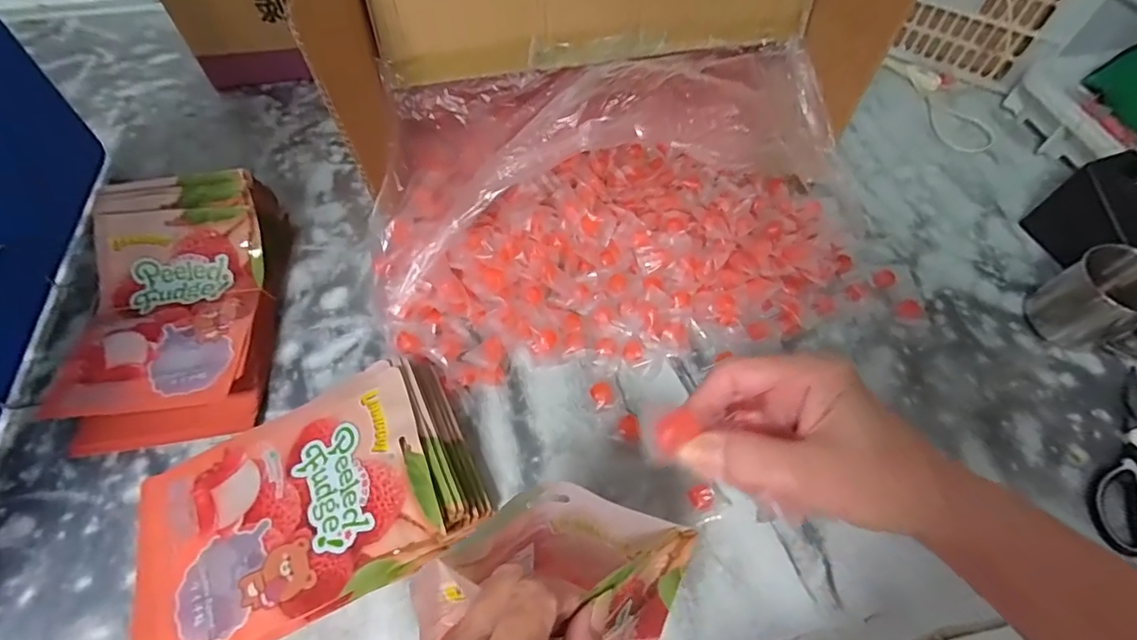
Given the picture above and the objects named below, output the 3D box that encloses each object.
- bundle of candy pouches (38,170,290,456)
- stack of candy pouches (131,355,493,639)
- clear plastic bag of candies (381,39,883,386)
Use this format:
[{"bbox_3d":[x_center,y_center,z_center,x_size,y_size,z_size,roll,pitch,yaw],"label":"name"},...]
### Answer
[{"bbox_3d":[-0.389,-0.018,0.504,0.168,0.083,0.269,-7,58,-5],"label":"bundle of candy pouches"},{"bbox_3d":[-0.210,0.153,0.411,0.268,0.064,0.164,-24,61,-15],"label":"stack of candy pouches"},{"bbox_3d":[0.063,-0.106,0.514,0.511,0.169,0.317,-9,58,-6],"label":"clear plastic bag of candies"}]

